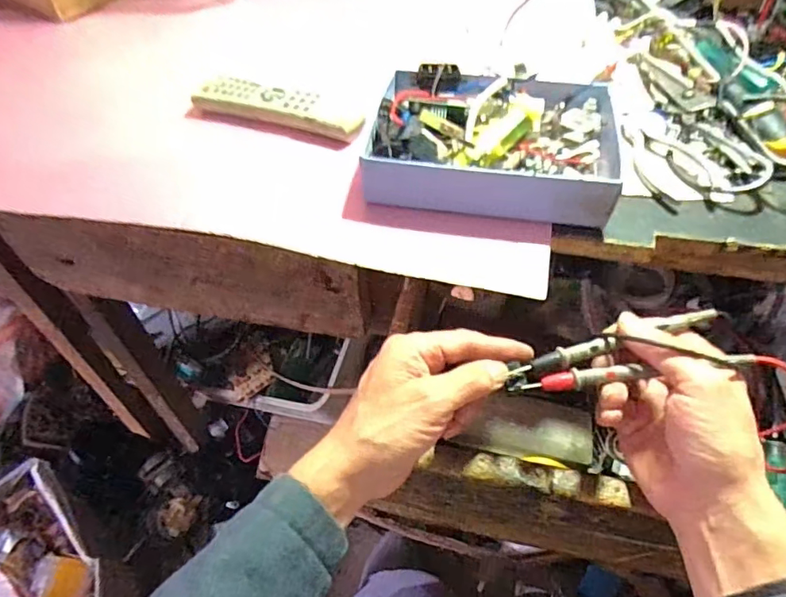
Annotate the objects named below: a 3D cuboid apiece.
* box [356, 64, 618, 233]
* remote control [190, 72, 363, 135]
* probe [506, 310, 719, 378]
[{"bbox_3d":[0.085,-0.128,0.406,0.185,0.044,0.141,12,52,9],"label":"box"},{"bbox_3d":[-0.099,-0.173,0.467,0.154,0.014,0.042,15,53,12],"label":"remote control"},{"bbox_3d":[0.146,0.029,0.342,0.137,0.008,0.012,-15,52,-3],"label":"probe"}]

